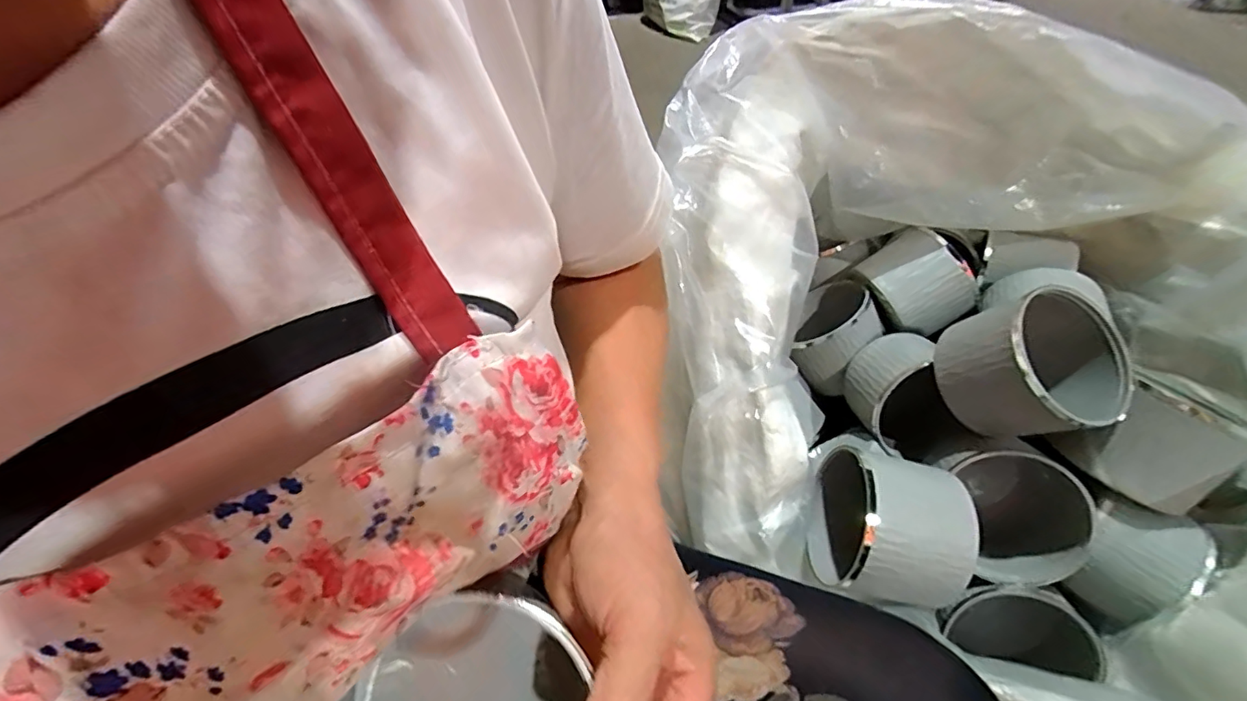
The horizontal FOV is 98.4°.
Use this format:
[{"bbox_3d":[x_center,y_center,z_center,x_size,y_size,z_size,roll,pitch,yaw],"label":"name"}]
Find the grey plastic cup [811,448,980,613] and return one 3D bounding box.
[{"bbox_3d":[0.200,0.139,0.411,0.094,0.103,0.105,6,47,4],"label":"grey plastic cup"}]

